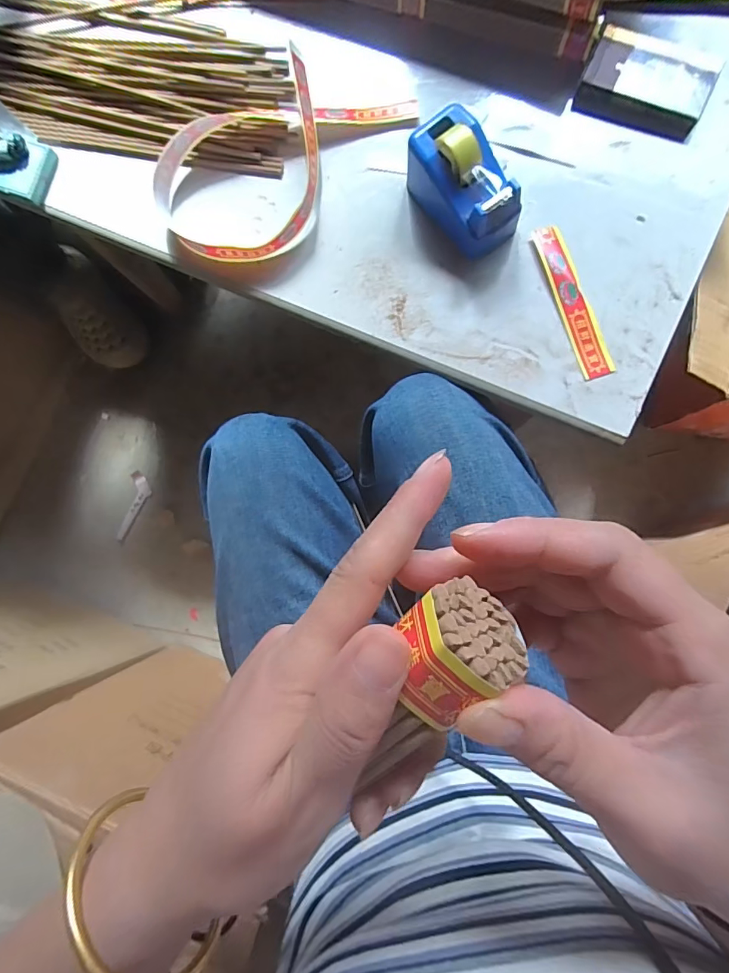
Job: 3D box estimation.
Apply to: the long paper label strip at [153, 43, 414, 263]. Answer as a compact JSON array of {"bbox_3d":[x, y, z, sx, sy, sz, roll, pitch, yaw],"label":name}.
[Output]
[{"bbox_3d":[-0.084,-0.305,0.420,0.142,0.030,0.229,43,92,7],"label":"long paper label strip"}]

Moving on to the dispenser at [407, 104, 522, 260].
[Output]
[{"bbox_3d":[0.081,-0.248,0.380,0.055,0.059,0.103,-38,84,3],"label":"dispenser"}]

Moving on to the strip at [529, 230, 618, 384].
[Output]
[{"bbox_3d":[0.175,-0.156,0.390,0.024,0.004,0.136,-19,85,5],"label":"strip"}]

